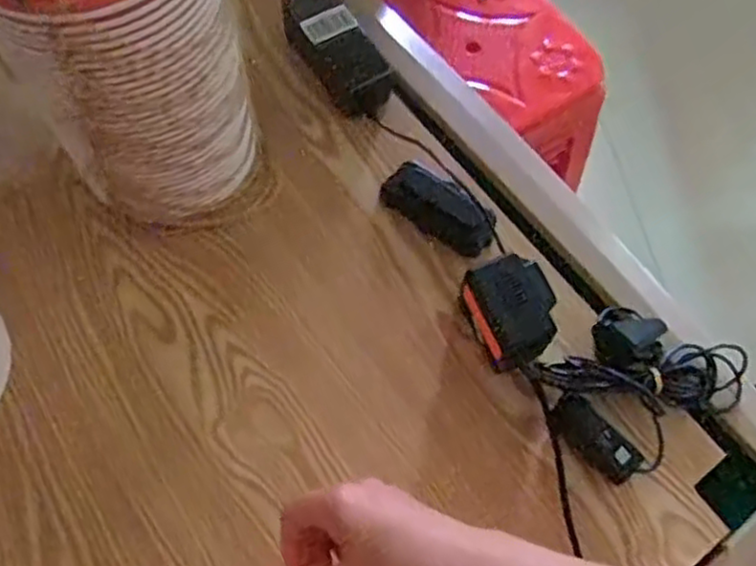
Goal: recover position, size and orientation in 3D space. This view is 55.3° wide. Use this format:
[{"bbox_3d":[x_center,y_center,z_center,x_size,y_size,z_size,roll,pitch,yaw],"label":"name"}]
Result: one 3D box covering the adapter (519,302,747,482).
[{"bbox_3d":[0.224,0.076,0.598,0.180,0.041,0.119,-31,70,-16],"label":"adapter"}]

